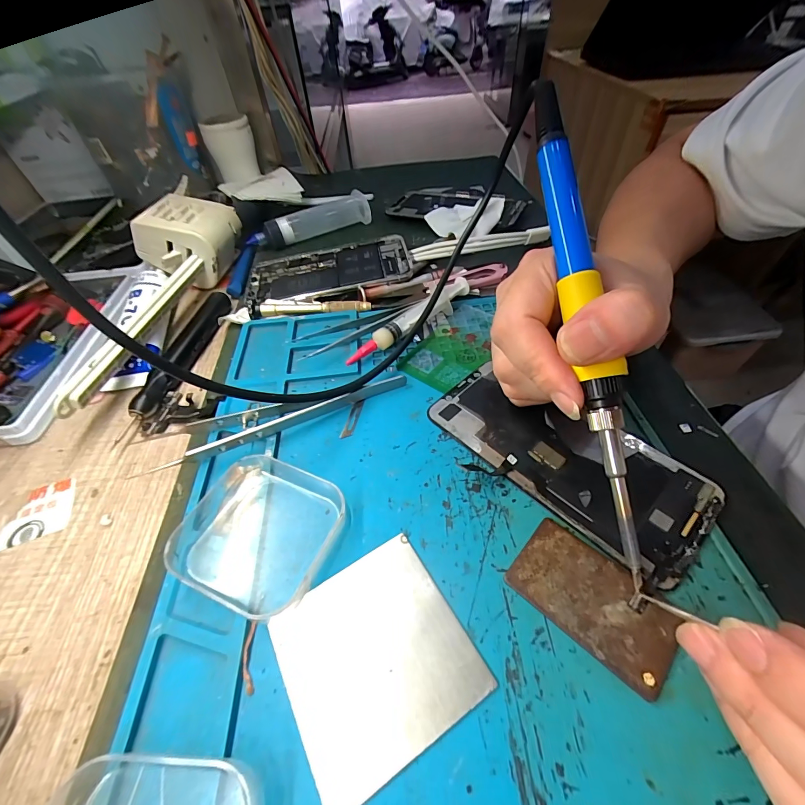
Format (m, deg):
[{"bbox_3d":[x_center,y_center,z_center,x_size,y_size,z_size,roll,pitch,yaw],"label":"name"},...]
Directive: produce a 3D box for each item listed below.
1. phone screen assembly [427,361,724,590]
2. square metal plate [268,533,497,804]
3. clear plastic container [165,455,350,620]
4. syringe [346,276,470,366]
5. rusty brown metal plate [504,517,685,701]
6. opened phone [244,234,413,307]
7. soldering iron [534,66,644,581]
[{"bbox_3d":[0.080,0.026,0.193,0.138,0.005,0.064,31,58,27],"label":"phone screen assembly"},{"bbox_3d":[-0.011,0.096,0.142,0.066,0.004,0.067,-27,53,-17],"label":"square metal plate"},{"bbox_3d":[-0.068,0.055,0.170,0.071,0.023,0.066,22,54,21],"label":"clear plastic container"},{"bbox_3d":[0.007,-0.059,0.263,0.112,0.016,0.014,-36,56,-24],"label":"syringe"},{"bbox_3d":[0.077,0.078,0.149,0.060,0.004,0.037,33,60,28],"label":"rusty brown metal plate"},{"bbox_3d":[-0.064,-0.115,0.318,0.143,0.010,0.072,-10,50,-5],"label":"opened phone"},{"bbox_3d":[0.078,-0.036,0.154,0.016,0.017,0.214,-8,85,-2],"label":"soldering iron"}]

